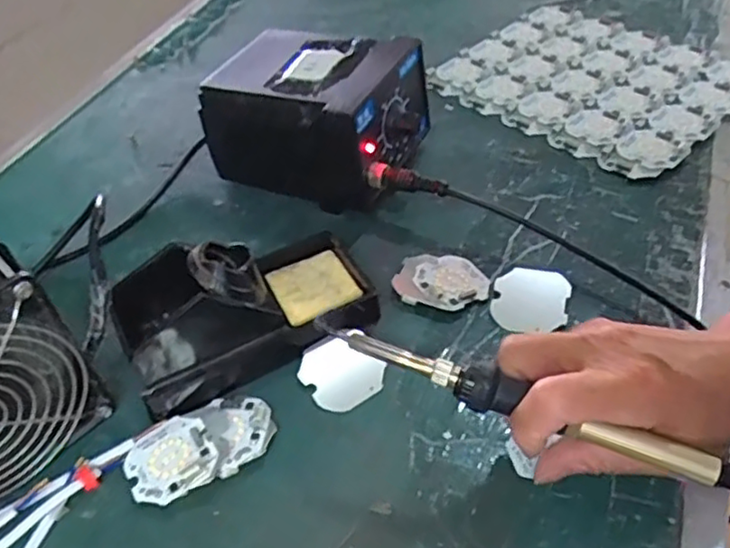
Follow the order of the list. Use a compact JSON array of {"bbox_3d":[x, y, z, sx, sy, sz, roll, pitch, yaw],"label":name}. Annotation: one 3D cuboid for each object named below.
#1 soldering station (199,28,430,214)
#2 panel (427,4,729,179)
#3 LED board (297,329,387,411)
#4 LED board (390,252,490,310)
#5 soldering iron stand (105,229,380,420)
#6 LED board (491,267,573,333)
[{"bbox_3d":[-0.033,-0.125,0.509,0.150,0.090,0.113,17,51,21],"label":"soldering station"},{"bbox_3d":[0.205,-0.177,0.591,0.200,0.012,0.232,-36,53,-25],"label":"panel"},{"bbox_3d":[-0.013,0.058,0.391,0.045,0.004,0.045,-31,59,-13],"label":"LED board"},{"bbox_3d":[0.052,0.003,0.435,0.061,0.012,0.049,9,48,15],"label":"LED board"},{"bbox_3d":[-0.076,0.011,0.395,0.151,0.073,0.084,-29,50,-20],"label":"soldering iron stand"},{"bbox_3d":[0.106,0.017,0.417,0.046,0.006,0.043,9,64,17],"label":"LED board"}]

